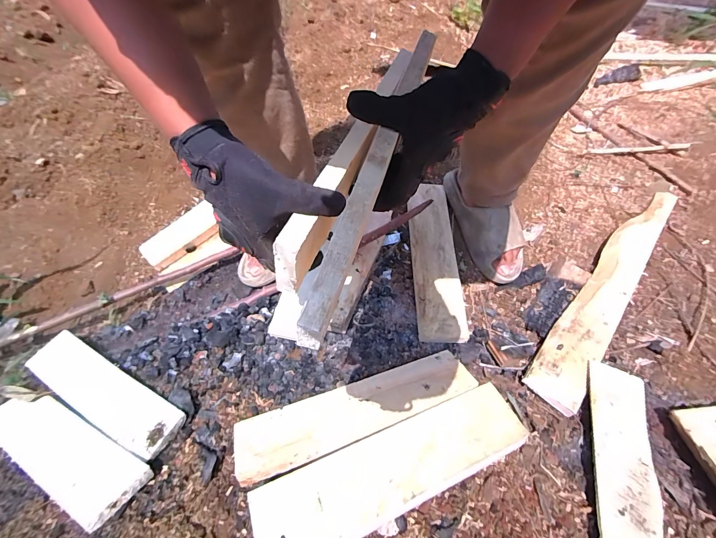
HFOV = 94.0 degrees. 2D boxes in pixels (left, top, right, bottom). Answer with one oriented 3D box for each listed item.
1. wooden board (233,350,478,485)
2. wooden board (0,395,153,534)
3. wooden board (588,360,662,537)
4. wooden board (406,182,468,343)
[{"bbox_3d":[0.001,0.225,0.534,0.377,0.023,0.100,-16,30,-13],"label":"wooden board"},{"bbox_3d":[-0.503,0.296,0.560,0.373,0.021,0.090,10,35,27],"label":"wooden board"},{"bbox_3d":[0.396,0.285,0.495,0.083,0.014,0.315,19,49,13],"label":"wooden board"},{"bbox_3d":[0.161,-0.029,0.712,0.093,0.018,0.370,0,61,-2],"label":"wooden board"}]

